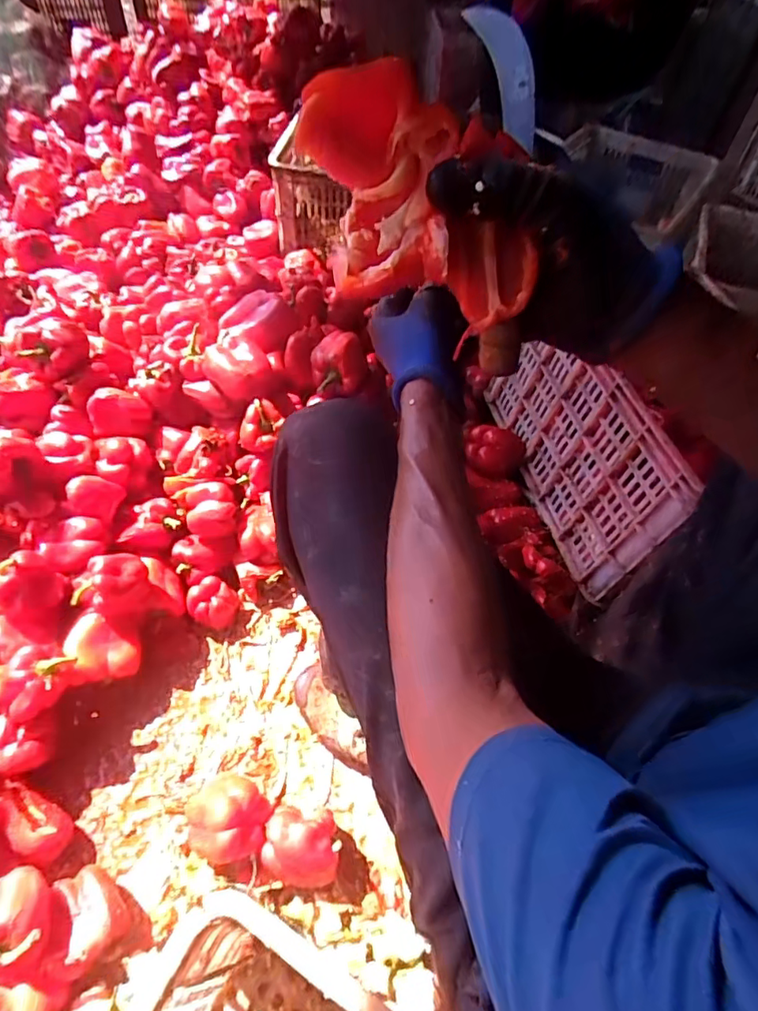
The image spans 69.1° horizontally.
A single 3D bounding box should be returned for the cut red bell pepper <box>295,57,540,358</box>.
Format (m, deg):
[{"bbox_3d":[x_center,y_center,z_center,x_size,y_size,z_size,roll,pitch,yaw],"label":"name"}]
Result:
[{"bbox_3d":[0.024,-0.146,0.269,0.117,0.099,0.070,-8,53,-12],"label":"cut red bell pepper"}]

